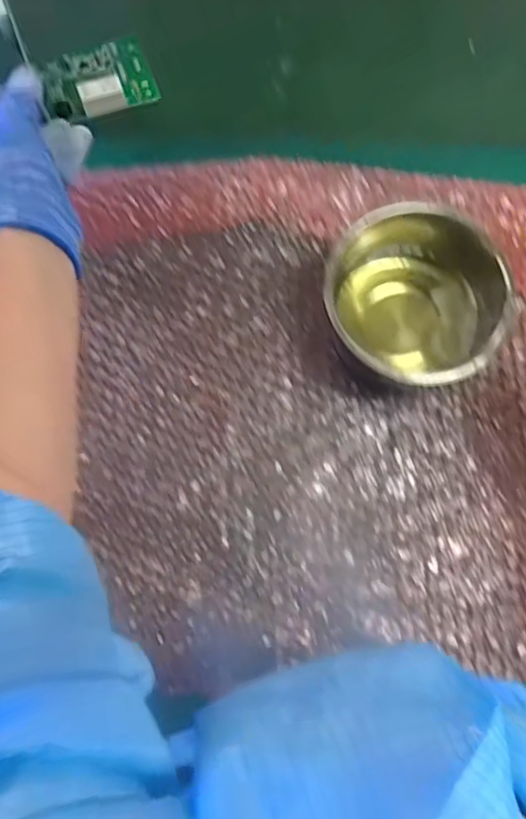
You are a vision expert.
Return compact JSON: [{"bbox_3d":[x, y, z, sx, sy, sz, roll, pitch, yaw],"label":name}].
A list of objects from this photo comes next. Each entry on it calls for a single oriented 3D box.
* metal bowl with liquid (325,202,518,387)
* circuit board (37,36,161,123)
[{"bbox_3d":[0.105,-0.066,0.434,0.115,0.071,0.109,0,77,0],"label":"metal bowl with liquid"},{"bbox_3d":[-0.117,-0.236,0.443,0.075,0.023,0.056,-19,78,-5],"label":"circuit board"}]

